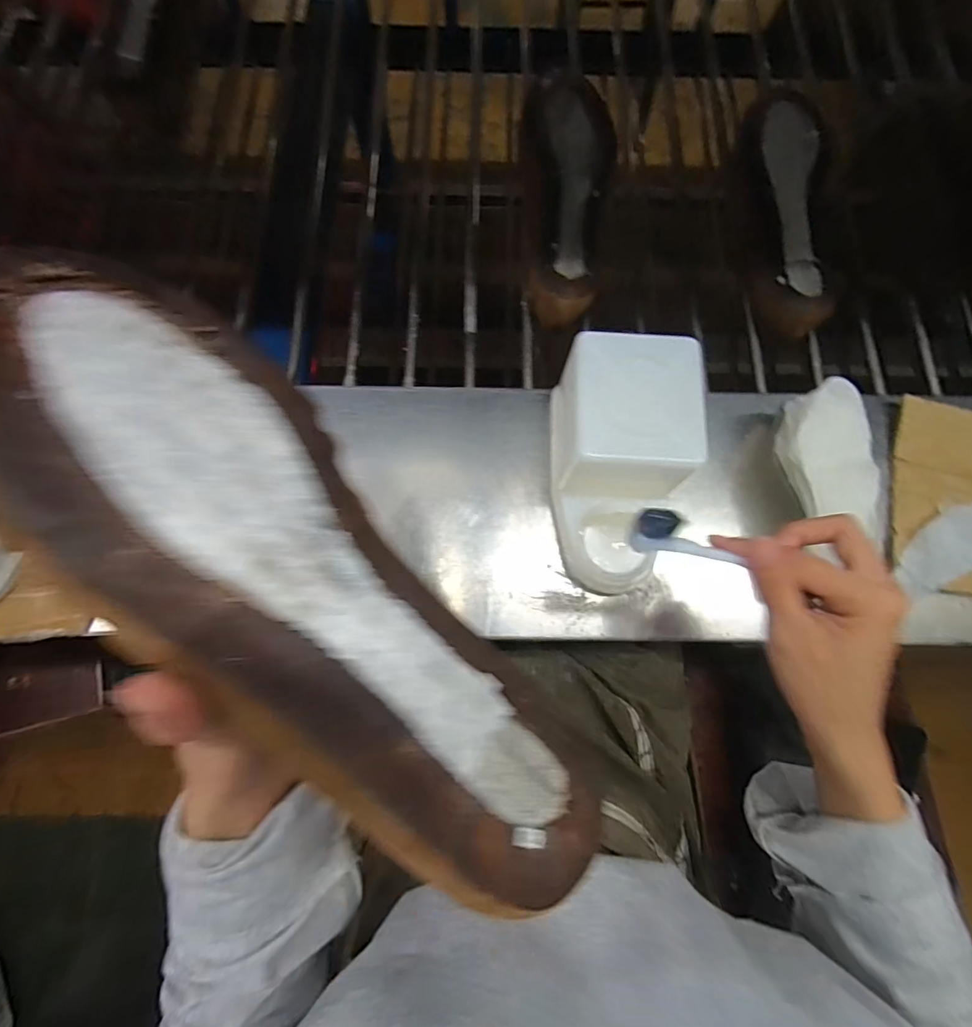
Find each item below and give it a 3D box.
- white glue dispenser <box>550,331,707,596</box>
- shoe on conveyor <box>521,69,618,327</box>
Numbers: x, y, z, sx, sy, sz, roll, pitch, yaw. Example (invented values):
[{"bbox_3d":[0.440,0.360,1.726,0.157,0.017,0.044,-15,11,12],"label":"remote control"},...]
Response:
[{"bbox_3d":[0.108,-0.027,0.377,0.105,0.098,0.166,1,75,0],"label":"white glue dispenser"},{"bbox_3d":[0.090,-0.346,0.519,0.098,0.071,0.290,-1,75,-1],"label":"shoe on conveyor"}]

